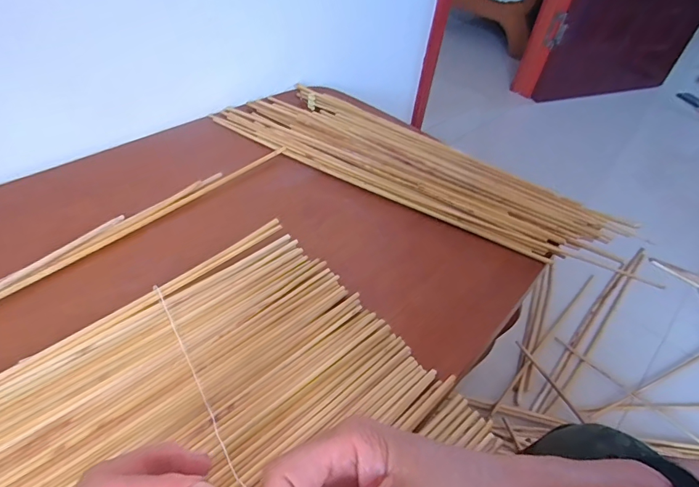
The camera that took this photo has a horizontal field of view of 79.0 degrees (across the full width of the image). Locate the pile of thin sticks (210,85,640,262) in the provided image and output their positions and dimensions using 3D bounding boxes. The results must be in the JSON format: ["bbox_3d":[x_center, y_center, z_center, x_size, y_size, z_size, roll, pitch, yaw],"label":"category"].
[{"bbox_3d":[0.080,-0.121,0.648,0.593,0.017,0.161,29,49,20],"label":"pile of thin sticks"}]

